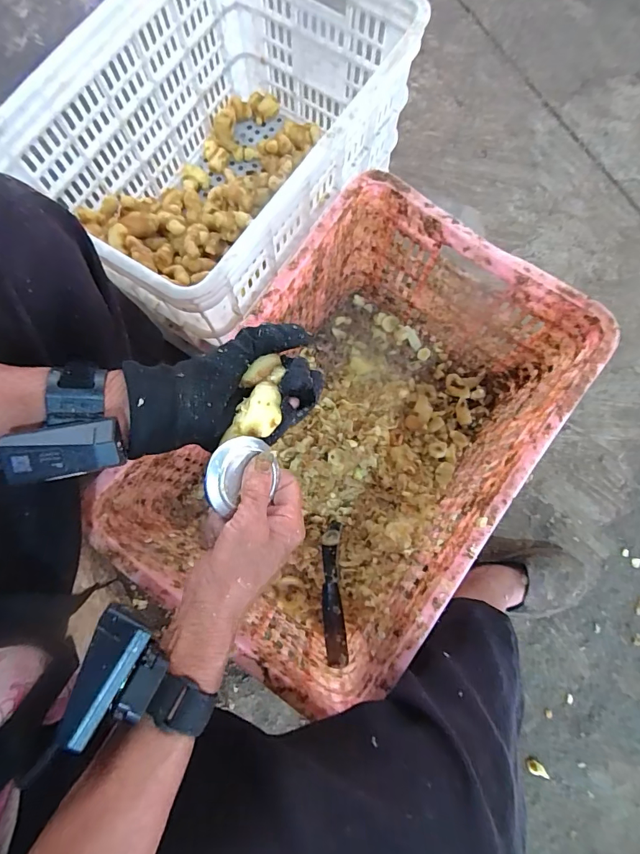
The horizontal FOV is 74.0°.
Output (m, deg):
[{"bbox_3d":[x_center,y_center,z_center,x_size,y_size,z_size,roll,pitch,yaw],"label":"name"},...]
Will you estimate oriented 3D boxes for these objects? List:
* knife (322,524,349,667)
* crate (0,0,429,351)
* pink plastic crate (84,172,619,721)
[{"bbox_3d":[0.017,0.210,0.550,0.027,0.020,0.173,-2,52,0],"label":"knife"},{"bbox_3d":[-0.138,-0.399,0.661,0.358,0.298,0.513,31,81,6],"label":"crate"},{"bbox_3d":[0.046,0.018,0.583,0.337,0.287,0.508,37,82,7],"label":"pink plastic crate"}]

